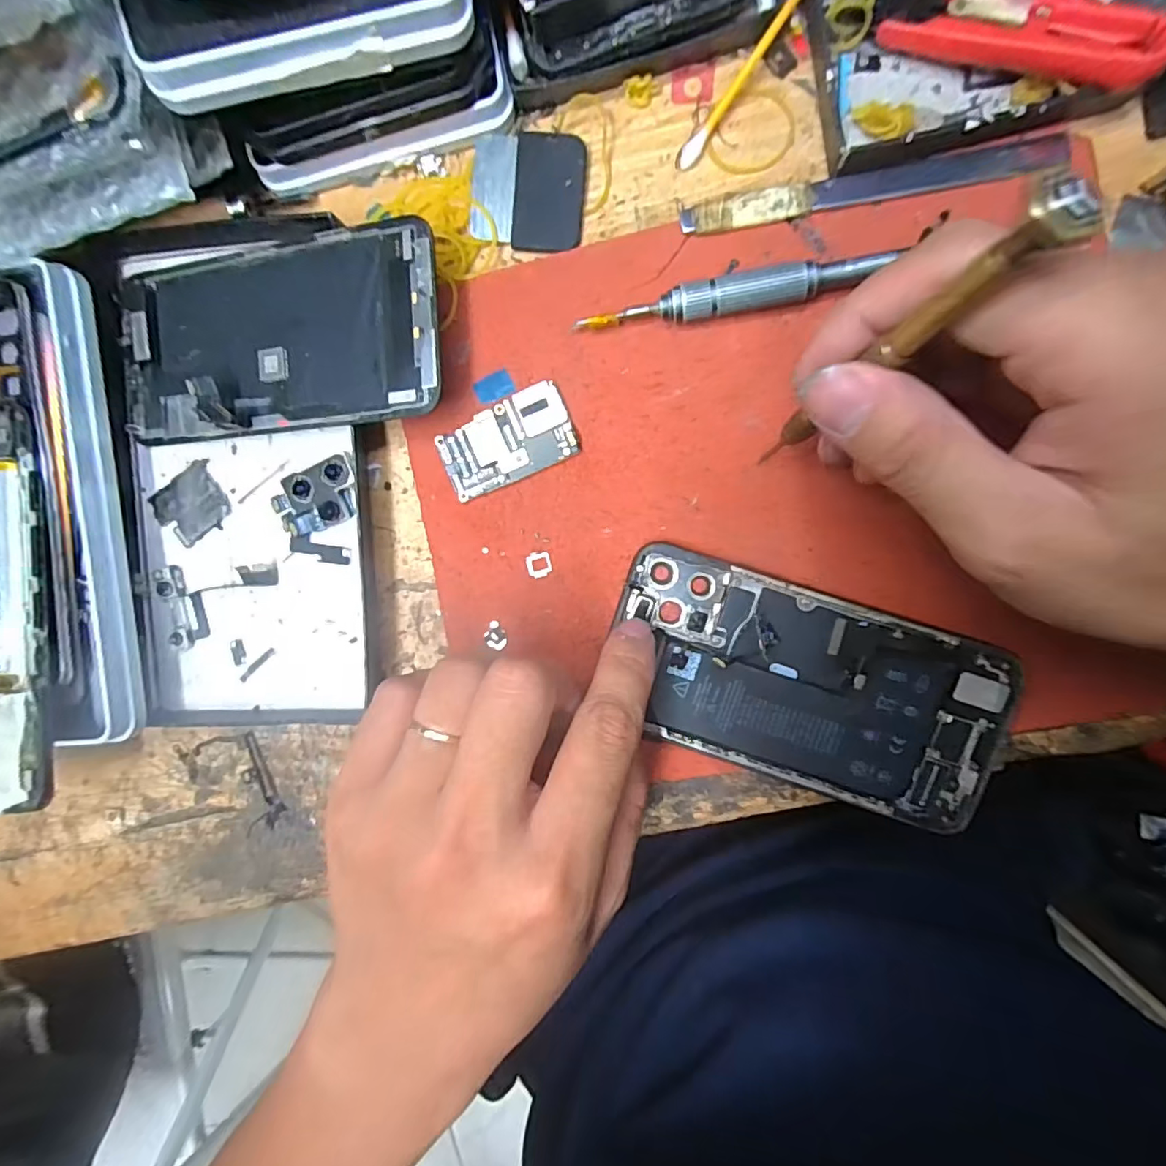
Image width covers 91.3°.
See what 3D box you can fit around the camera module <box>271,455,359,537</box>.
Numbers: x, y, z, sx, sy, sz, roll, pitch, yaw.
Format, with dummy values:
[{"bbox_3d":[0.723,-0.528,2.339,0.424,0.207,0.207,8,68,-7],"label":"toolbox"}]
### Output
[{"bbox_3d":[-0.107,-0.033,0.226,0.036,0.008,0.025,-15,94,7],"label":"camera module"}]

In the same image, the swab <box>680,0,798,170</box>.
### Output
[{"bbox_3d":[0.058,-0.177,0.193,0.006,0.005,0.071,40,115,-2],"label":"swab"}]

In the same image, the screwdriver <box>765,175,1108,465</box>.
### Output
[{"bbox_3d":[0.078,-0.058,0.154,0.012,0.115,0.011,31,80,-1],"label":"screwdriver"}]

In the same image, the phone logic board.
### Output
[{"bbox_3d":[-0.029,-0.053,0.216,0.050,0.004,0.028,-22,93,7],"label":"phone logic board"}]

